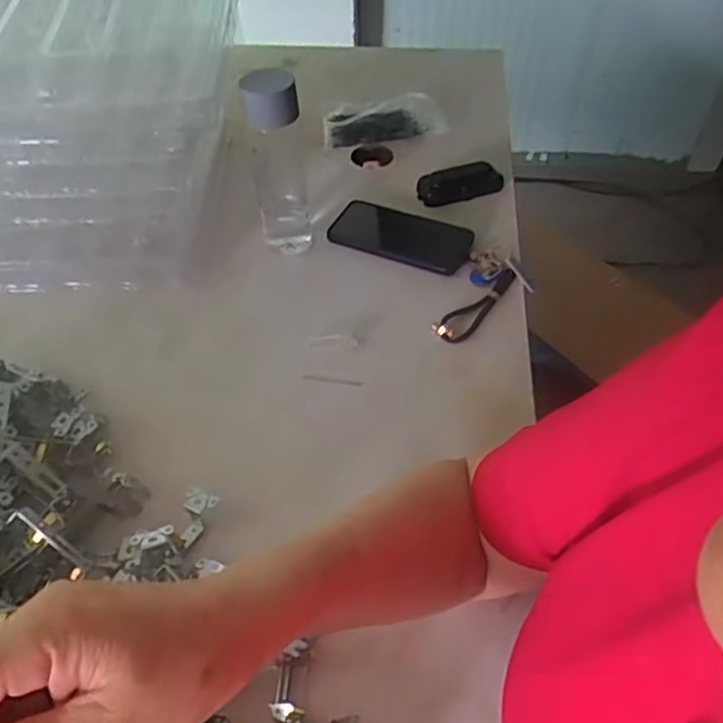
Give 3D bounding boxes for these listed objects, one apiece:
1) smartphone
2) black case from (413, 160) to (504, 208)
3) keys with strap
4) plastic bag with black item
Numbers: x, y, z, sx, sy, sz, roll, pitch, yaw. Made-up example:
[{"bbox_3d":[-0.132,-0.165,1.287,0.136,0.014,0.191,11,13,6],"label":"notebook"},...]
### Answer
[{"bbox_3d":[0.049,-0.155,0.750,0.165,0.014,0.084,21,53,19],"label":"smartphone"},{"bbox_3d":[0.130,-0.234,0.811,0.110,0.028,0.044,-13,50,-9],"label":"black case"},{"bbox_3d":[0.135,-0.066,0.680,0.074,0.027,0.135,20,53,17],"label":"keys with strap"},{"bbox_3d":[0.036,-0.355,0.916,0.178,0.030,0.105,-15,49,-13],"label":"plastic bag with black item"}]

